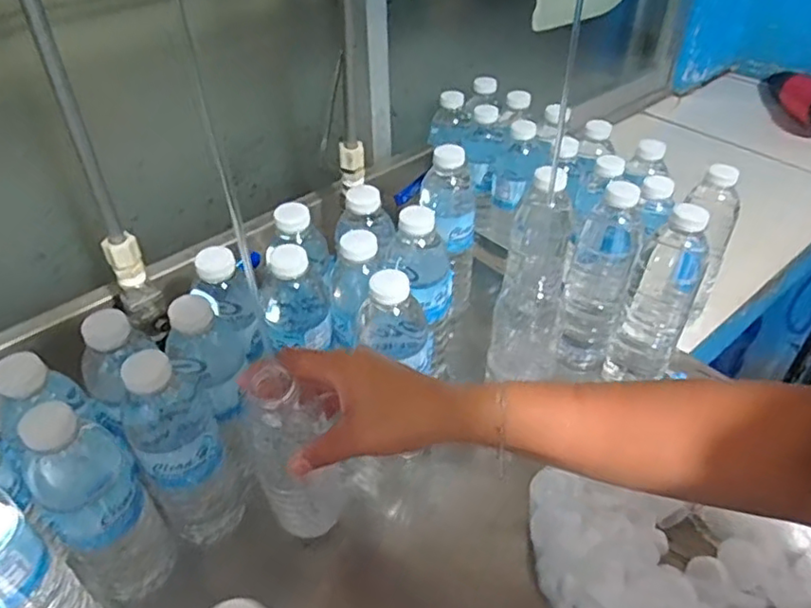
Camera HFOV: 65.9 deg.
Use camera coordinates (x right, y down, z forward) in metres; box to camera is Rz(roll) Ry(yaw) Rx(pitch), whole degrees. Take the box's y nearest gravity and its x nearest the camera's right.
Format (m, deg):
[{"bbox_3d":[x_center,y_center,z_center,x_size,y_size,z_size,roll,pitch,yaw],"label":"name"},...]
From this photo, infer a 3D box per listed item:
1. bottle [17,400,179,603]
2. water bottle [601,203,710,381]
[{"bbox_3d":[-0.218,0.151,0.455,0.061,0.206,0.054,-28,47,-27],"label":"bottle"},{"bbox_3d":[0.246,-0.001,0.610,0.059,0.203,0.060,22,46,25],"label":"water bottle"}]

